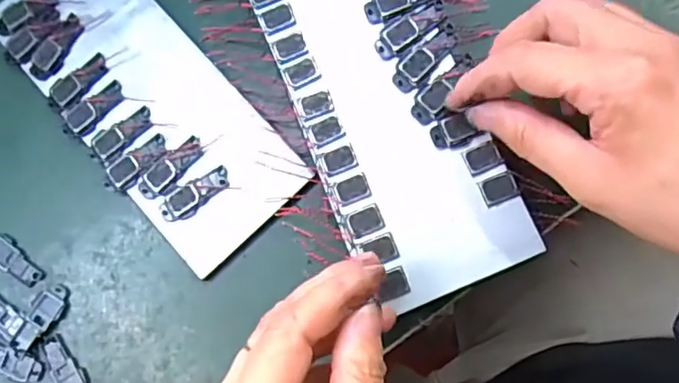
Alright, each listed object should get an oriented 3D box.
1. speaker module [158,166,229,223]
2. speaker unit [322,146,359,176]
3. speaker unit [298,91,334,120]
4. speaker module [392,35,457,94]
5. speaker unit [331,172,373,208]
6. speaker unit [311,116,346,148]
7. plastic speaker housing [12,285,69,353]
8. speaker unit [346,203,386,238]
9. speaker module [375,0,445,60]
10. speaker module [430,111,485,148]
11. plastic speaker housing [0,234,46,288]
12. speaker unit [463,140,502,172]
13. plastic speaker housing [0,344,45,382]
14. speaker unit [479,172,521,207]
[{"bbox_3d":[-0.076,0.002,0.309,0.040,0.004,0.015,-29,83,2],"label":"speaker module"},{"bbox_3d":[0.000,-0.015,0.288,0.016,0.004,0.012,-22,83,2],"label":"speaker unit"},{"bbox_3d":[-0.012,-0.043,0.294,0.017,0.004,0.011,-17,83,3],"label":"speaker unit"},{"bbox_3d":[0.041,-0.065,0.292,0.037,0.004,0.014,-44,83,0],"label":"speaker module"},{"bbox_3d":[0.006,-0.001,0.286,0.018,0.004,0.013,-22,83,2],"label":"speaker unit"},{"bbox_3d":[-0.006,-0.029,0.291,0.016,0.004,0.011,-24,88,-4],"label":"speaker unit"},{"bbox_3d":[-0.159,0.067,0.313,0.017,0.004,0.038,33,88,7],"label":"plastic speaker housing"},{"bbox_3d":[0.012,0.014,0.283,0.017,0.004,0.013,-23,83,2],"label":"speaker unit"},{"bbox_3d":[0.036,-0.080,0.294,0.039,0.004,0.015,-27,83,2],"label":"speaker module"},{"bbox_3d":[0.055,-0.029,0.284,0.021,0.006,0.014,-24,83,2],"label":"speaker module"},{"bbox_3d":[-0.178,0.037,0.321,0.040,0.004,0.016,37,88,7],"label":"plastic speaker housing"},{"bbox_3d":[0.068,-0.016,0.280,0.017,0.004,0.011,-23,83,2],"label":"speaker unit"},{"bbox_3d":[-0.175,0.090,0.312,0.041,0.004,0.014,18,86,6],"label":"plastic speaker housing"},{"bbox_3d":[0.075,-0.002,0.278,0.017,0.004,0.013,-23,83,2],"label":"speaker unit"}]

